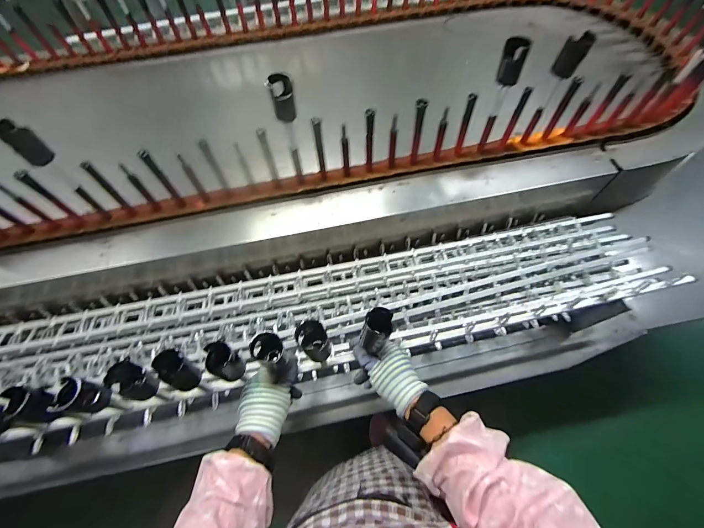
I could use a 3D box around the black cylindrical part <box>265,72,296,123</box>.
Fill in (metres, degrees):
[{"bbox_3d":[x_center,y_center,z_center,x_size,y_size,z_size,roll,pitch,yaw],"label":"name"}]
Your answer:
[{"bbox_3d":[-0.116,-0.283,0.544,0.039,0.070,0.039,-1,62,2],"label":"black cylindrical part"}]

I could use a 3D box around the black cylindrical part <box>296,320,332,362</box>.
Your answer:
[{"bbox_3d":[-0.053,0.113,0.466,0.039,0.069,0.047,-35,66,-15],"label":"black cylindrical part"}]

